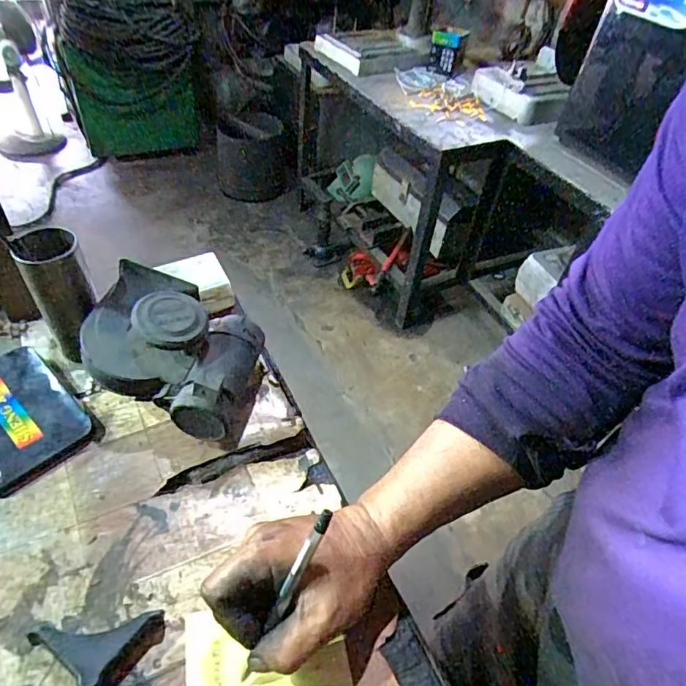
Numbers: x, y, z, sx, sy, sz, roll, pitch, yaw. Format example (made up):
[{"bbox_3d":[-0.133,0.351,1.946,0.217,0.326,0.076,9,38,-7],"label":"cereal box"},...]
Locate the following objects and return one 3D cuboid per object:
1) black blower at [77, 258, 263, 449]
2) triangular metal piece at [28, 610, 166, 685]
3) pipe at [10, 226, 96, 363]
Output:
[{"bbox_3d":[-0.151,0.015,0.455,0.142,0.099,0.113,11,46,4],"label":"black blower"},{"bbox_3d":[-0.156,0.201,0.326,0.076,0.029,0.039,-6,47,-13],"label":"triangular metal piece"},{"bbox_3d":[-0.257,-0.042,0.473,0.049,0.126,0.048,-17,51,-22],"label":"pipe"}]

